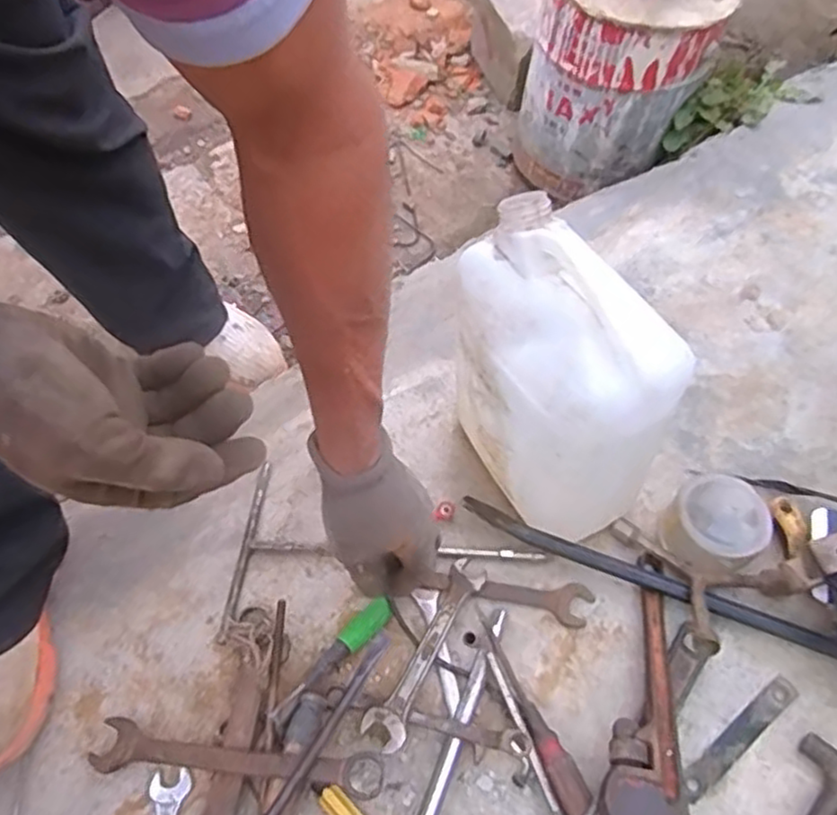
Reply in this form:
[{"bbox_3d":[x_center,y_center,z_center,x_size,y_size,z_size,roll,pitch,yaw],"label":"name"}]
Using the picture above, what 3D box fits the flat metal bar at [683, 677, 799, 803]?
[{"bbox_3d":[0.266,0.273,0.576,0.130,0.006,0.020,-34,61,-18],"label":"flat metal bar"}]

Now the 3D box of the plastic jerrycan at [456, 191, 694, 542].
[{"bbox_3d":[0.110,-0.015,0.589,0.113,0.247,0.208,-28,63,-17],"label":"plastic jerrycan"}]

